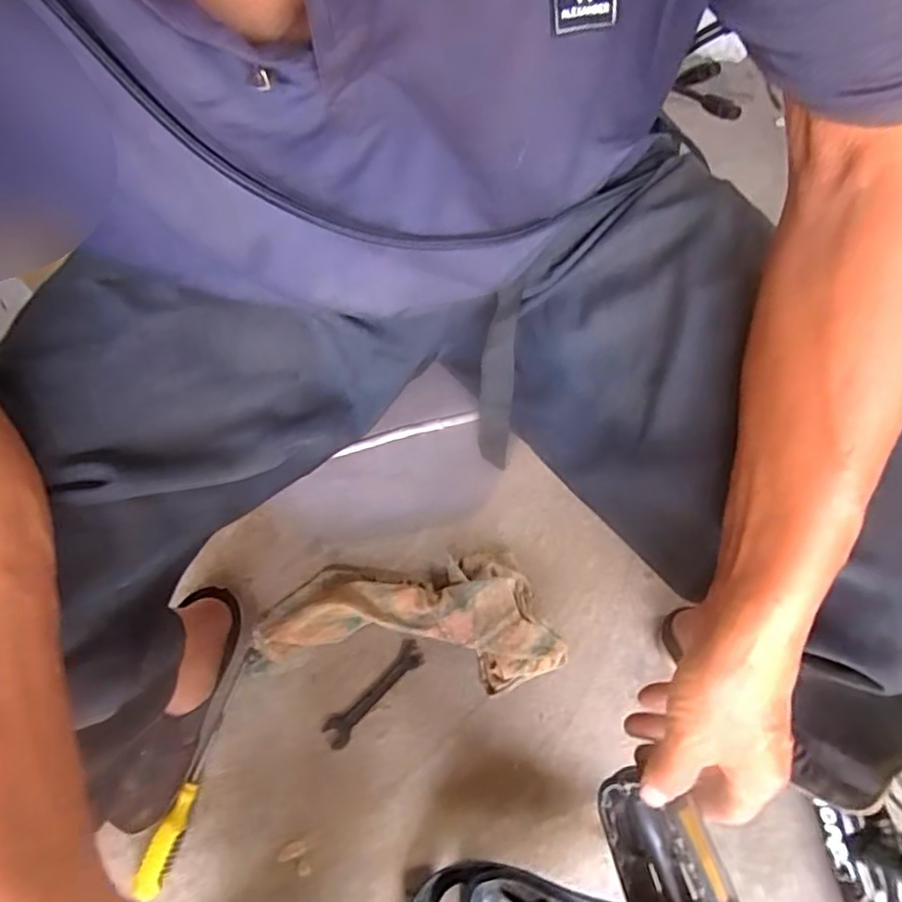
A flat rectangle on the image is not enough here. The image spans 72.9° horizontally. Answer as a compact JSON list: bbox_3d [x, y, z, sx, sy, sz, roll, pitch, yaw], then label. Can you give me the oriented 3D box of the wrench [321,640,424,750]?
[{"bbox_3d":[-0.091,0.287,0.724,0.143,0.006,0.035,-42,76,-16],"label":"wrench"}]

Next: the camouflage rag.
[{"bbox_3d":[-0.056,0.206,0.720,0.347,0.070,0.156,-6,69,-4],"label":"camouflage rag"}]

